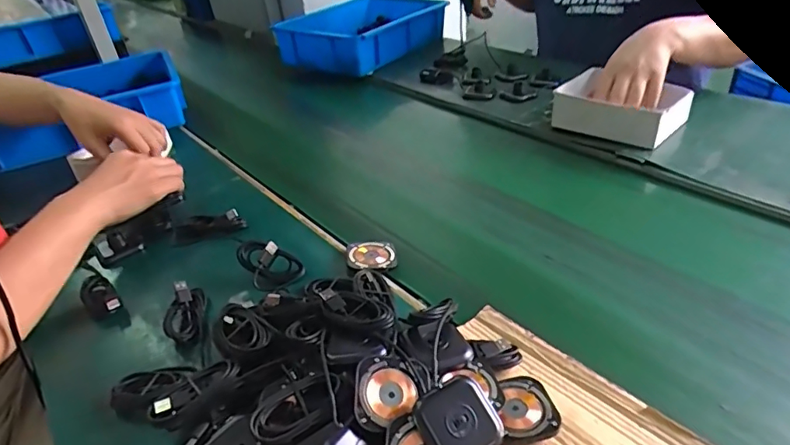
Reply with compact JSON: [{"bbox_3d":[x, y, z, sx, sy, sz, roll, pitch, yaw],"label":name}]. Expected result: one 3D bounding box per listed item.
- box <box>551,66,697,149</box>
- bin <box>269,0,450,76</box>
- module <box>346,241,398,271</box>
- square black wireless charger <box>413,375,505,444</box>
[{"bbox_3d":[0.361,-0.183,0.821,0.183,0.057,0.138,24,45,35],"label":"box"},{"bbox_3d":[-0.073,-0.491,1.298,0.277,0.089,0.404,23,45,35],"label":"bin"},{"bbox_3d":[-0.028,0.040,0.603,0.059,0.011,0.045,-5,35,2],"label":"module"},{"bbox_3d":[0.049,0.149,0.378,0.059,0.011,0.058,-24,71,-26],"label":"square black wireless charger"}]

